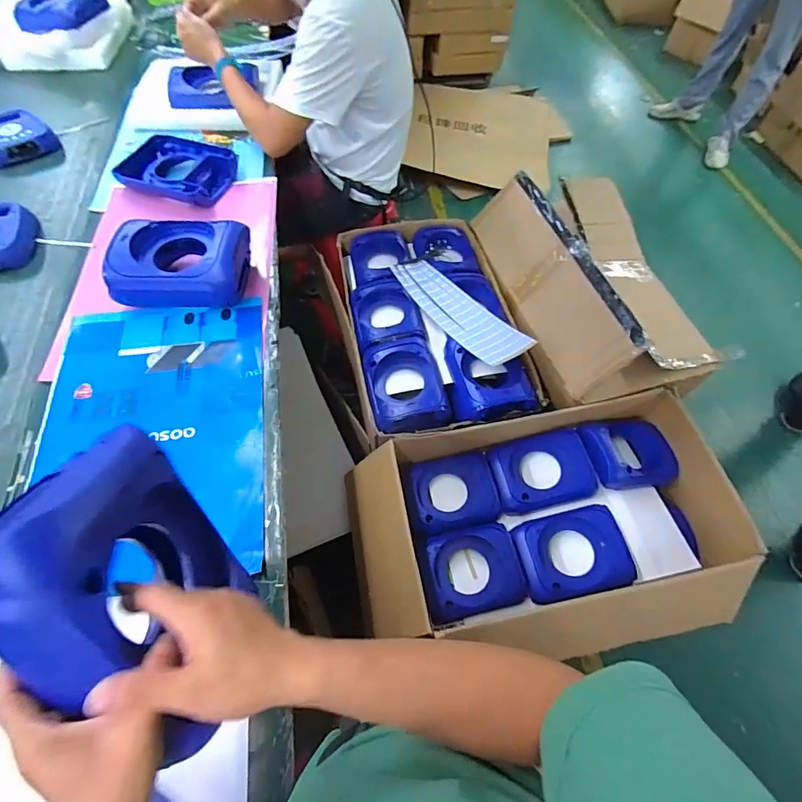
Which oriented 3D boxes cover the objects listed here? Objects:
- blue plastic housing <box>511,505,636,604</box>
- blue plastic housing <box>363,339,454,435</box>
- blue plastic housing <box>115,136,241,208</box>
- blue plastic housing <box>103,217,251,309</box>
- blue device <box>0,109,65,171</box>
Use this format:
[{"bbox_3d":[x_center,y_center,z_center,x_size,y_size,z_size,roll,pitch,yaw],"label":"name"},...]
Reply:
[{"bbox_3d":[0.366,0.327,0.947,0.221,0.078,0.173,-9,60,-8],"label":"blue plastic housing"},{"bbox_3d":[0.008,-0.054,1.039,0.167,0.059,0.255,-10,60,-8],"label":"blue plastic housing"},{"bbox_3d":[-0.491,-0.517,0.974,0.221,0.044,0.171,14,59,6],"label":"blue plastic housing"},{"bbox_3d":[-0.396,-0.244,0.806,0.222,0.110,0.168,3,59,-1],"label":"blue plastic housing"},{"bbox_3d":[-0.901,-0.611,1.026,0.132,0.067,0.154,40,65,20],"label":"blue device"}]

